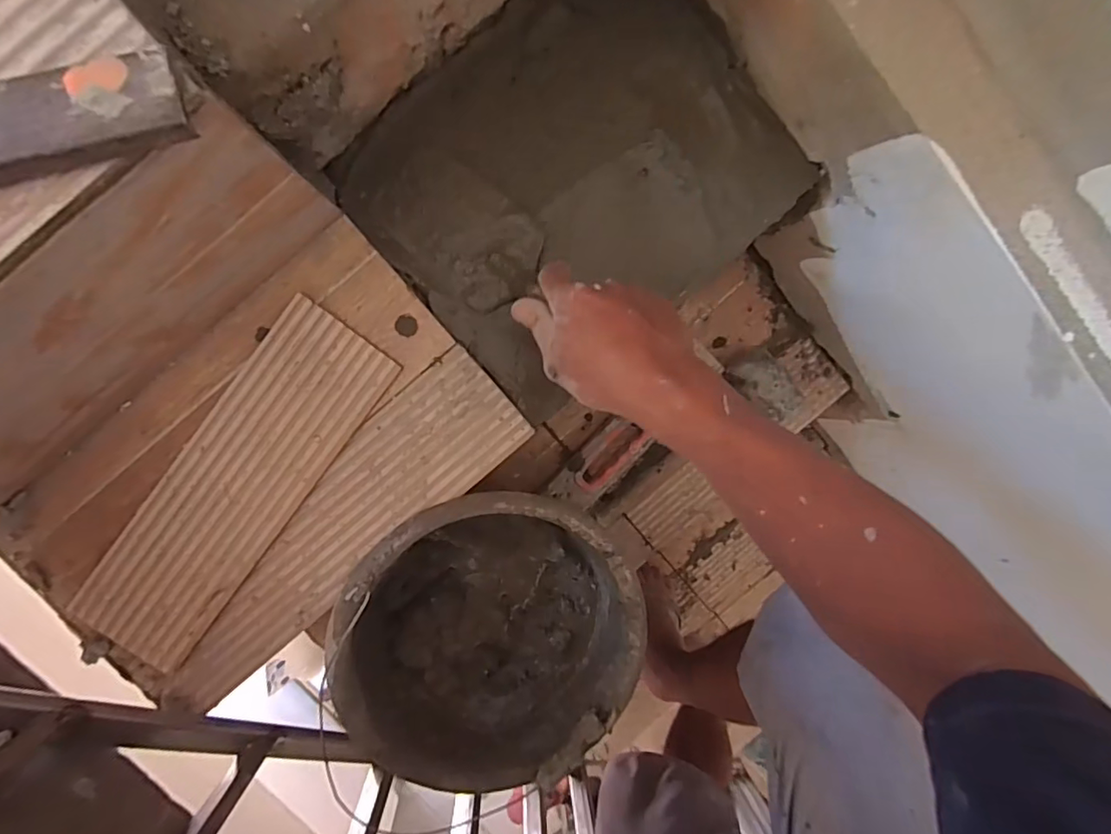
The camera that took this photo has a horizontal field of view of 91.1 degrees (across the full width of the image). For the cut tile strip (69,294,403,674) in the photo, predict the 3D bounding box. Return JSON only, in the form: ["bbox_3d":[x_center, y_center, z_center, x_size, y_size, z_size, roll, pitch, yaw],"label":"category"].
[{"bbox_3d":[-0.263,0.058,0.447,0.099,0.009,0.317,37,92,-8],"label":"cut tile strip"}]

